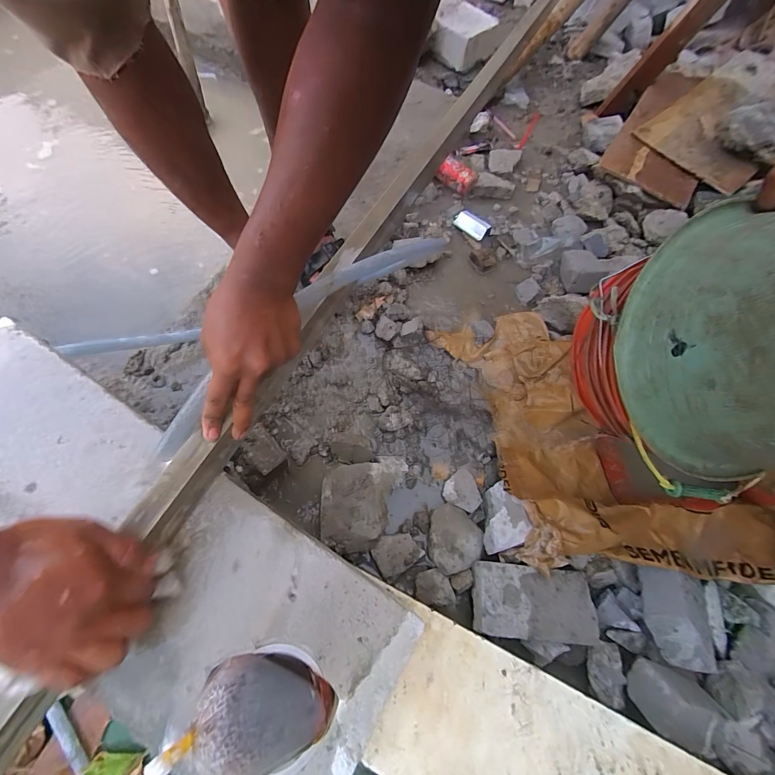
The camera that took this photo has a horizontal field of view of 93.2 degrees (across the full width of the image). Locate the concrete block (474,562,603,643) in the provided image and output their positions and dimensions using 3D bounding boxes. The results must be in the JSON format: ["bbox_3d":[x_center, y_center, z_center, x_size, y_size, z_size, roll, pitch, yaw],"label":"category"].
[{"bbox_3d":[0.227,0.330,0.565,0.189,0.048,0.096,8,66,-1],"label":"concrete block"}]

